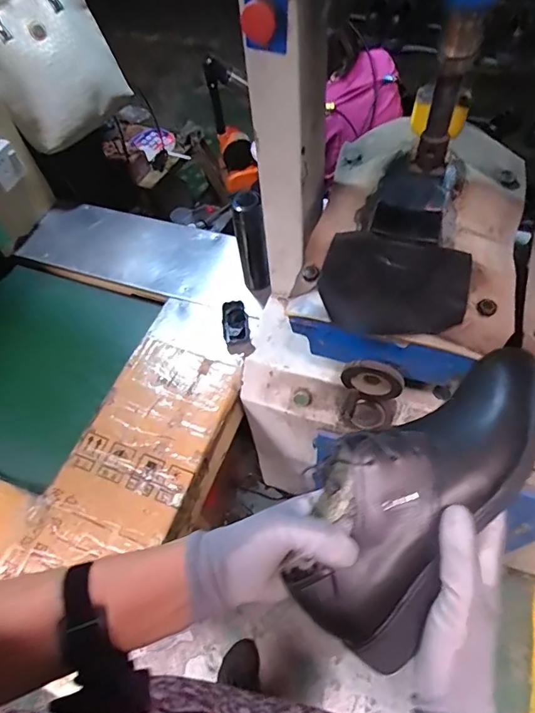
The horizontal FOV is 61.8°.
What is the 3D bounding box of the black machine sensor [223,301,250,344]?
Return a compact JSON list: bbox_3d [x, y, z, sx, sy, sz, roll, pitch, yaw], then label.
[{"bbox_3d":[-0.068,-0.071,0.947,0.053,0.020,0.101,-8,57,1],"label":"black machine sensor"}]

